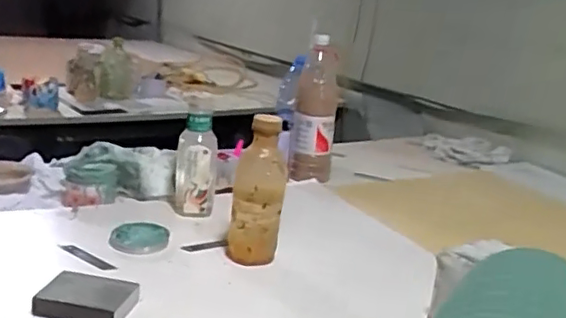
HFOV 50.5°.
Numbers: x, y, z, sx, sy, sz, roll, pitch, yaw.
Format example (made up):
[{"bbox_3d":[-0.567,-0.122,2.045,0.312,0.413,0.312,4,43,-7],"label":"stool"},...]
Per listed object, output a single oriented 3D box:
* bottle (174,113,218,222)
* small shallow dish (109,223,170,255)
[{"bbox_3d":[-0.141,0.008,0.978,0.068,0.166,0.060,2,16,-11],"label":"bottle"},{"bbox_3d":[-0.209,0.116,0.872,0.076,0.017,0.086,8,16,11],"label":"small shallow dish"}]

